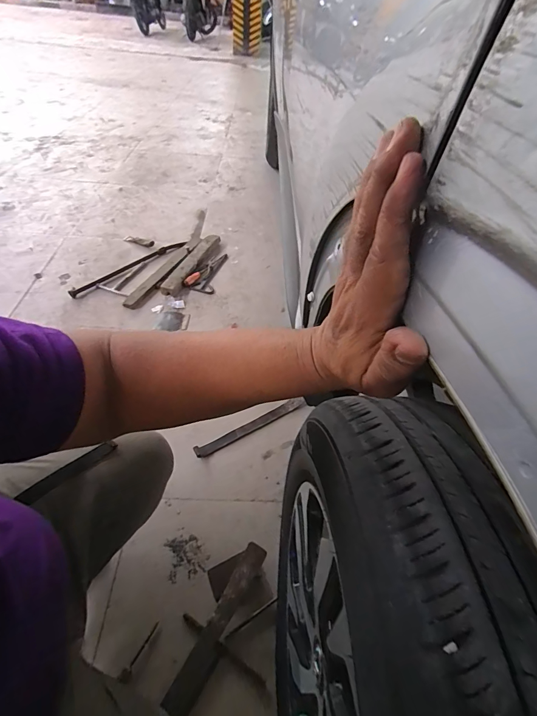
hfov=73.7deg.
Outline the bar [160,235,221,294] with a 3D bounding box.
[{"bbox_3d":[-0.329,-0.412,1.542,0.072,0.030,0.471,16,47,10],"label":"bar"}]

